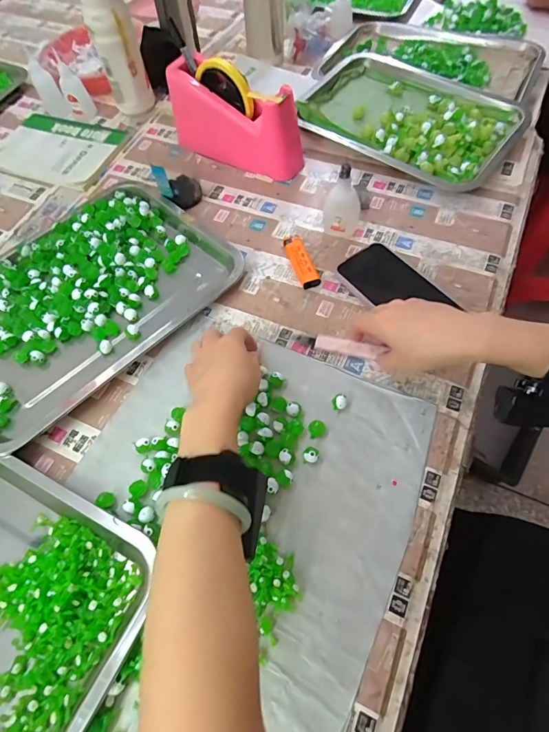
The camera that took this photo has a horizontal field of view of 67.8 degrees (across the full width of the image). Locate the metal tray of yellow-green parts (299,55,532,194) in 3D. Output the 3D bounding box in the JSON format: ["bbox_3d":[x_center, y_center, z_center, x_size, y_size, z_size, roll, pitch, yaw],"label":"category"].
[{"bbox_3d":[0.198,-0.375,0.619,0.310,0.035,0.225,36,69,22],"label":"metal tray of yellow-green parts"}]

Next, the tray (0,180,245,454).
[{"bbox_3d":[-0.250,-0.097,0.502,0.347,0.024,0.290,-42,66,-18],"label":"tray"}]

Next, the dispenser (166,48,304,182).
[{"bbox_3d":[-0.058,-0.343,0.573,0.191,0.116,0.064,29,66,19],"label":"dispenser"}]

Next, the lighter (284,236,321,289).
[{"bbox_3d":[0.035,-0.131,0.507,0.026,0.014,0.084,-16,60,-5],"label":"lighter"}]

